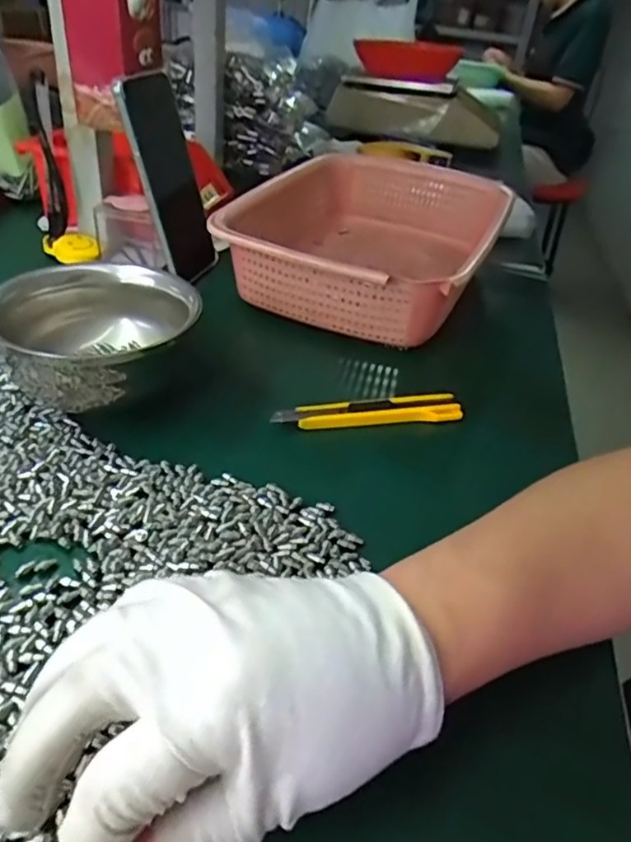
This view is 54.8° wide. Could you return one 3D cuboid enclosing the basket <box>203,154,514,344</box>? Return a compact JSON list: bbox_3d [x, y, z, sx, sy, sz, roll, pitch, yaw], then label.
[{"bbox_3d":[0.051,-0.170,0.571,0.203,0.072,0.291,17,37,14],"label":"basket"}]

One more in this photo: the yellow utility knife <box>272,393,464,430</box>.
[{"bbox_3d":[0.036,-0.007,0.411,0.128,0.010,0.019,-2,37,-13],"label":"yellow utility knife"}]

